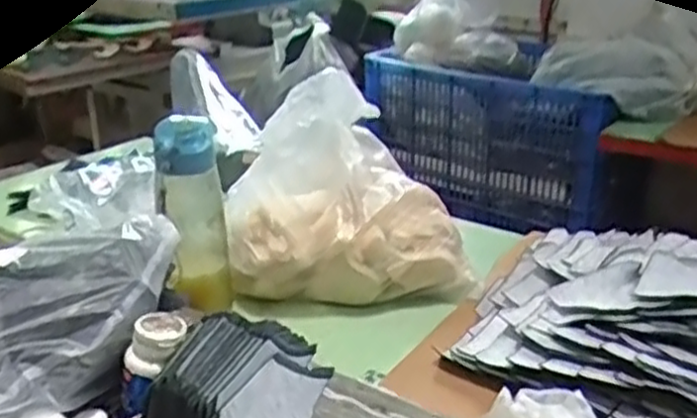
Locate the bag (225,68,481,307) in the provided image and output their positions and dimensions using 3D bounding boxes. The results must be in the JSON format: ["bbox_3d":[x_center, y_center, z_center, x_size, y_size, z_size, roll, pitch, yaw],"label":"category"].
[{"bbox_3d":[-0.017,-0.033,0.976,0.288,0.237,0.244,-8,23,-11],"label":"bag"}]

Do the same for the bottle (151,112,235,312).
[{"bbox_3d":[-0.169,0.008,0.834,0.064,0.214,0.063,-4,22,-1],"label":"bottle"}]

